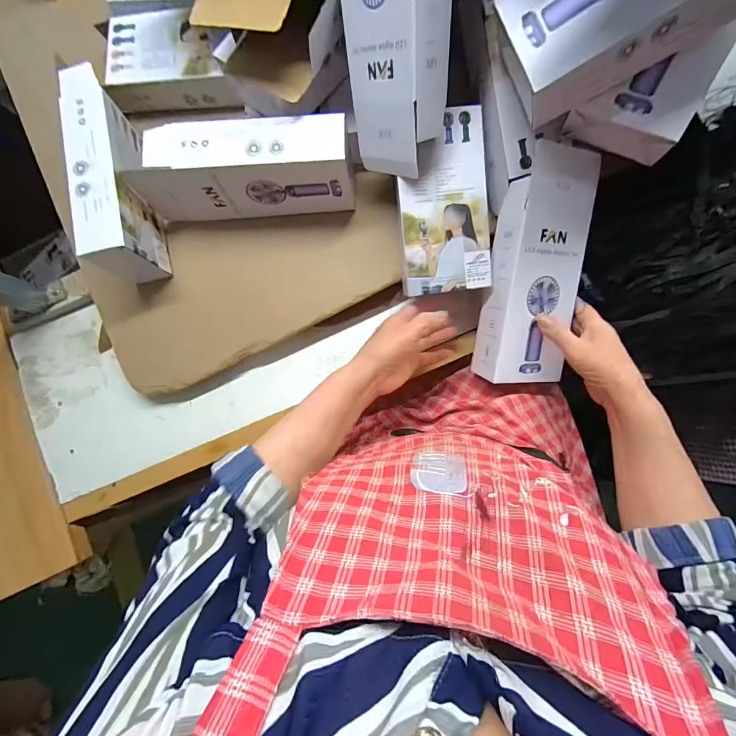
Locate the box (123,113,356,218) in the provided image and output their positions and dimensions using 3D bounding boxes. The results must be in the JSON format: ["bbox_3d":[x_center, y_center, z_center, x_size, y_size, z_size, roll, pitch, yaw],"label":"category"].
[{"bbox_3d":[-0.142,-0.226,0.431,0.248,0.098,0.070,0,86,4],"label":"box"}]

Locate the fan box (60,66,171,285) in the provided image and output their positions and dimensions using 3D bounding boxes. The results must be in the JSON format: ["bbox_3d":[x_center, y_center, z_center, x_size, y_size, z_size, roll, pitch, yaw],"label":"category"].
[{"bbox_3d":[-0.293,-0.213,0.440,0.059,0.103,0.219,-9,85,1],"label":"fan box"}]

